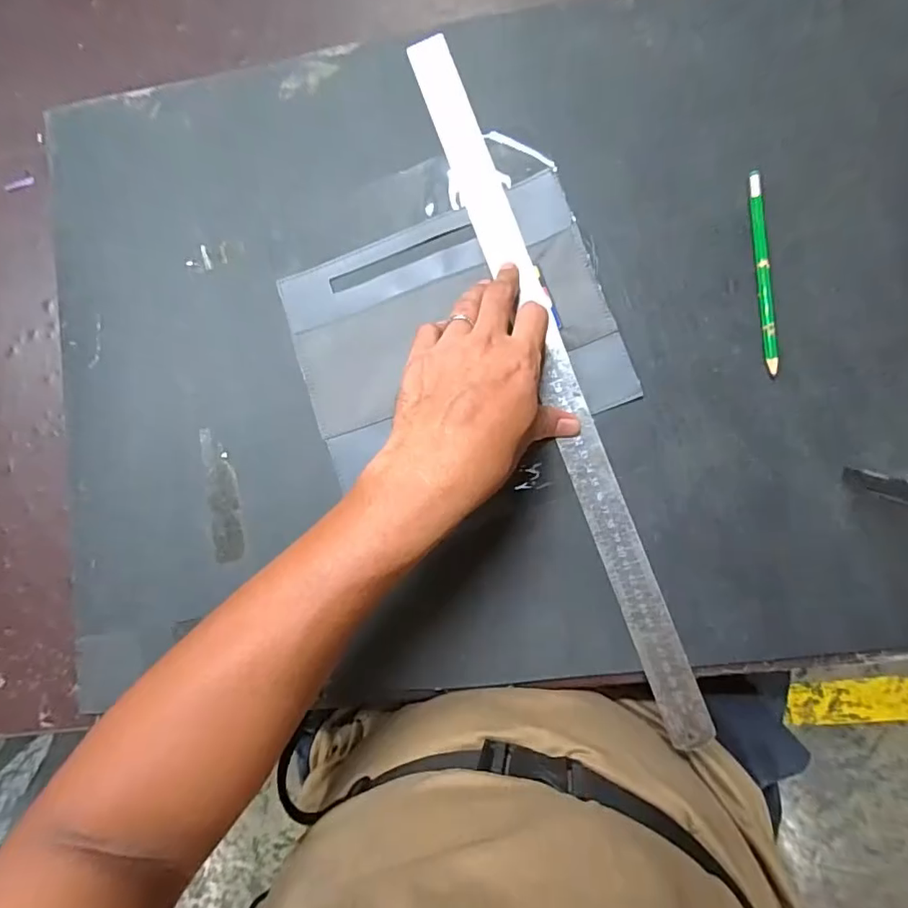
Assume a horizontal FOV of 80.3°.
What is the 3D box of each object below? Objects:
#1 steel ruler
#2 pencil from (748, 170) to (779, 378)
[{"bbox_3d":[0.068,-0.060,0.375,0.029,0.004,0.519,-20,84,8],"label":"steel ruler"},{"bbox_3d":[0.207,-0.122,0.360,0.009,0.005,0.138,-3,86,6],"label":"pencil"}]

